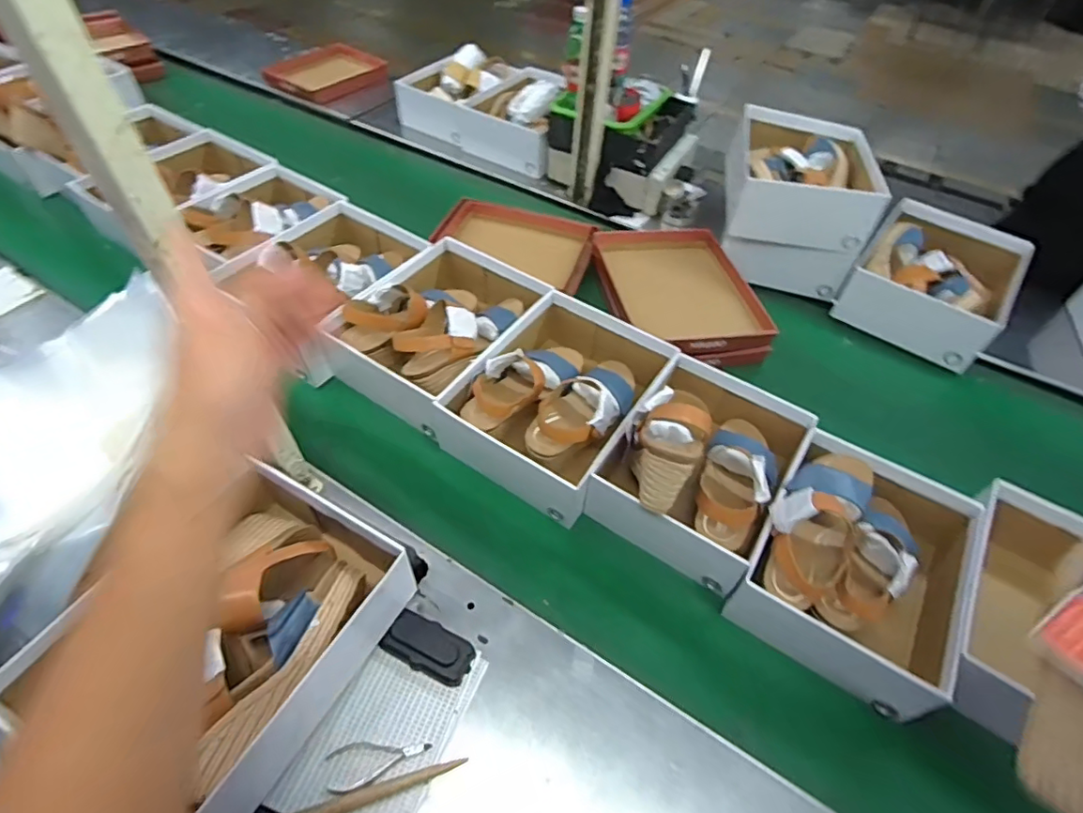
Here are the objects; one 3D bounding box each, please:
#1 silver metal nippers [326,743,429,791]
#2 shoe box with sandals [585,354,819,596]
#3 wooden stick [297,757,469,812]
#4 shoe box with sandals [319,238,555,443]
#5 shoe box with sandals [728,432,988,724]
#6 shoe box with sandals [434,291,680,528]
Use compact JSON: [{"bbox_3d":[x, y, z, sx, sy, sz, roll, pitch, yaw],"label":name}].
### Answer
[{"bbox_3d":[-0.166,0.360,0.569,0.100,0.008,0.042,-12,52,-15],"label":"silver metal nippers"},{"bbox_3d":[0.220,0.058,0.730,0.205,0.206,0.260,30,54,19],"label":"shoe box with sandals"},{"bbox_3d":[-0.162,0.380,0.544,0.173,0.013,0.015,-12,52,-15],"label":"wooden stick"},{"bbox_3d":[-0.159,-0.123,0.903,0.243,0.127,0.300,31,54,20],"label":"shoe box with sandals"},{"bbox_3d":[0.388,0.176,0.677,0.220,0.156,0.292,29,53,19],"label":"shoe box with sandals"},{"bbox_3d":[0.030,-0.012,0.833,0.242,0.127,0.314,30,54,19],"label":"shoe box with sandals"}]

